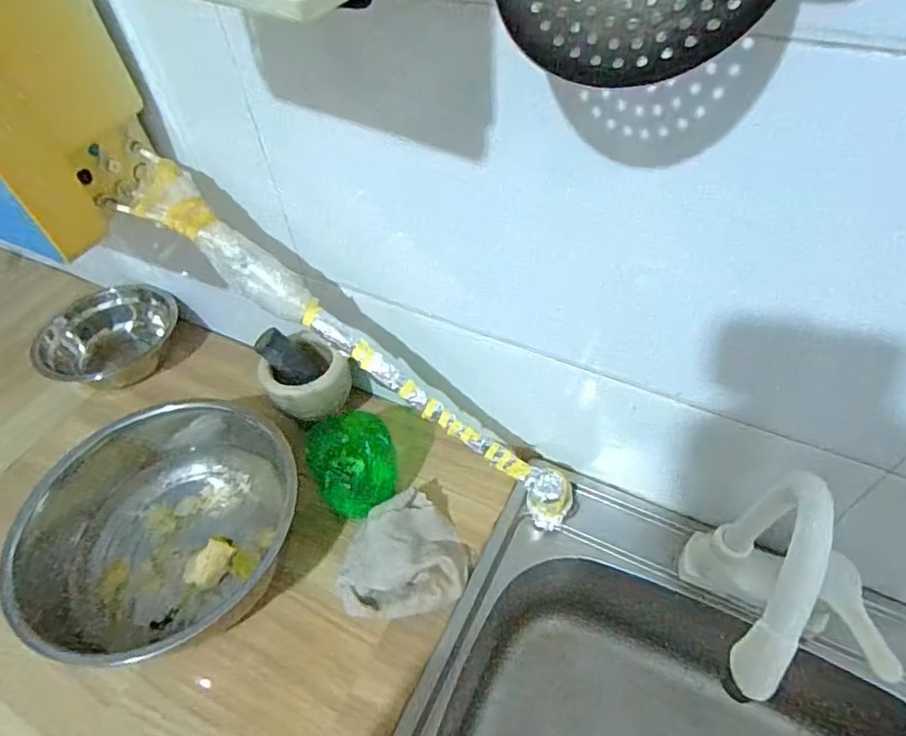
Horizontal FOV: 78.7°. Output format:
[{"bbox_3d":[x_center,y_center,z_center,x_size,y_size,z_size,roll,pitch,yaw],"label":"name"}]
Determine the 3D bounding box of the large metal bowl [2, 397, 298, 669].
[{"bbox_3d":[-0.318,0.173,0.612,0.272,0.101,0.287,-2,50,2],"label":"large metal bowl"}]

